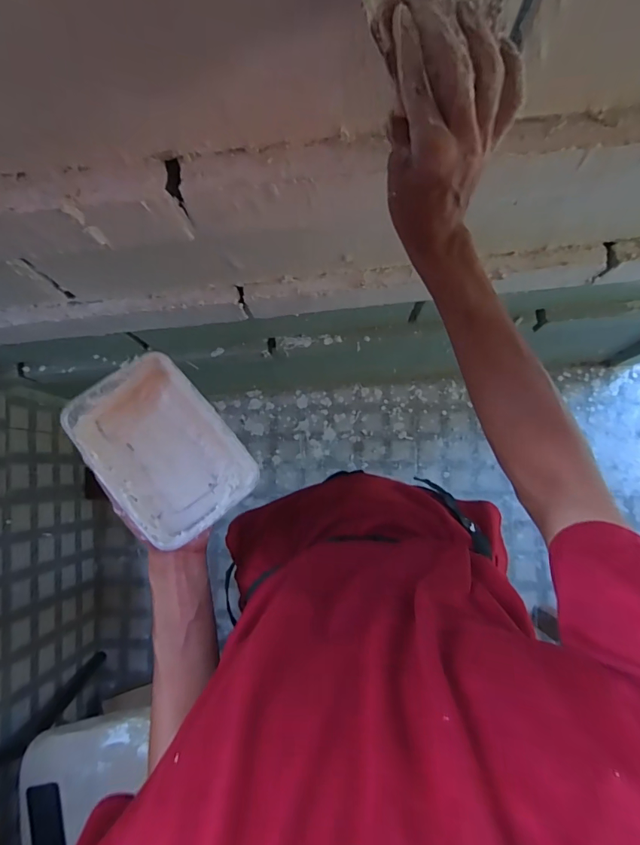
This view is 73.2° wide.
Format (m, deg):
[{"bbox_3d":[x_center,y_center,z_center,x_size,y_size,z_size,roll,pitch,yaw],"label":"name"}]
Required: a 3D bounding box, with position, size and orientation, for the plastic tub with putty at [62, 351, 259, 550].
[{"bbox_3d":[-0.147,0.023,0.414,0.110,0.057,0.167,-41,82,-2],"label":"plastic tub with putty"}]

